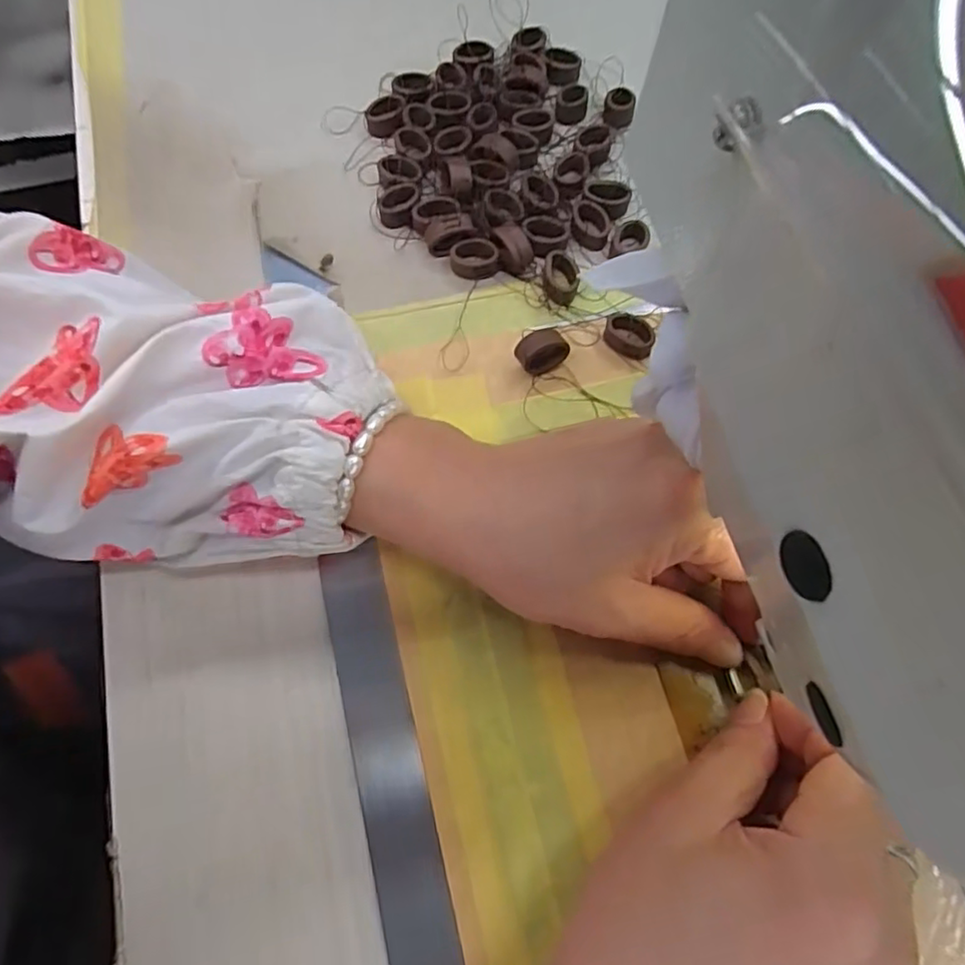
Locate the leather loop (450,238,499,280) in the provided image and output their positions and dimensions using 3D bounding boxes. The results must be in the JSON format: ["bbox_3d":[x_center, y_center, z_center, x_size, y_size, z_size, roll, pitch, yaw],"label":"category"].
[{"bbox_3d":[-0.004,-0.096,0.275,0.020,0.009,0.014,-3,69,-3],"label":"leather loop"}]

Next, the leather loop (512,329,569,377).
[{"bbox_3d":[0.024,-0.052,0.258,0.019,0.012,0.013,-30,73,-12],"label":"leather loop"}]

